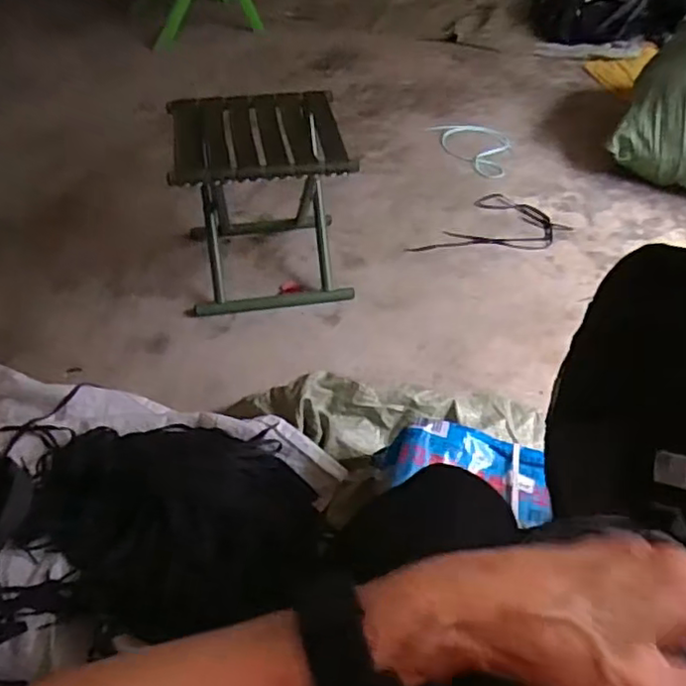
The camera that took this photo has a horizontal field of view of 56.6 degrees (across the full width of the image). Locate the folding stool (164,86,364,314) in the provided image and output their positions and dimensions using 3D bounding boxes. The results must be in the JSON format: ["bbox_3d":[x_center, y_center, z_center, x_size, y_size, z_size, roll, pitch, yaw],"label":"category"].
[{"bbox_3d":[-0.147,-0.257,1.200,0.284,0.317,0.252,-6,46,-7],"label":"folding stool"}]

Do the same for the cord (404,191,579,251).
[{"bbox_3d":[0.314,-0.269,1.423,0.353,0.026,0.180,-1,46,-2],"label":"cord"}]

